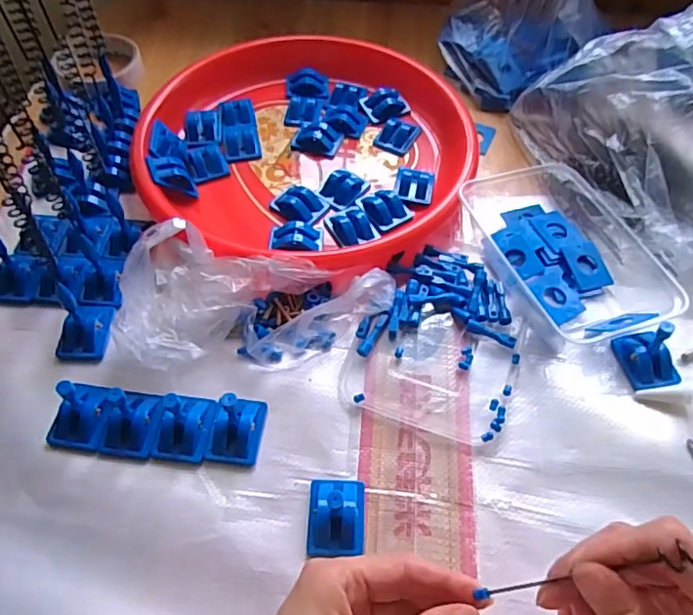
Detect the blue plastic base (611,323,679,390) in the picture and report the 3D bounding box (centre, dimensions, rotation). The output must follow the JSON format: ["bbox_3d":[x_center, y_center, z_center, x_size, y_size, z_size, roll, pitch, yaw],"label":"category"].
[{"bbox_3d":[0.215,0.030,0.395,0.033,0.045,0.042,-7,56,-5],"label":"blue plastic base"}]

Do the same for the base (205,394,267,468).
[{"bbox_3d":[-0.072,0.072,0.362,0.032,0.045,0.042,7,56,4],"label":"base"}]

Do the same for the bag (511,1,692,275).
[{"bbox_3d":[0.267,-0.156,0.460,0.139,0.127,0.235,-24,59,-16],"label":"bag"}]

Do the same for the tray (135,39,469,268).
[{"bbox_3d":[-0.037,-0.146,0.512,0.282,0.043,0.280,0,56,-1],"label":"tray"}]

